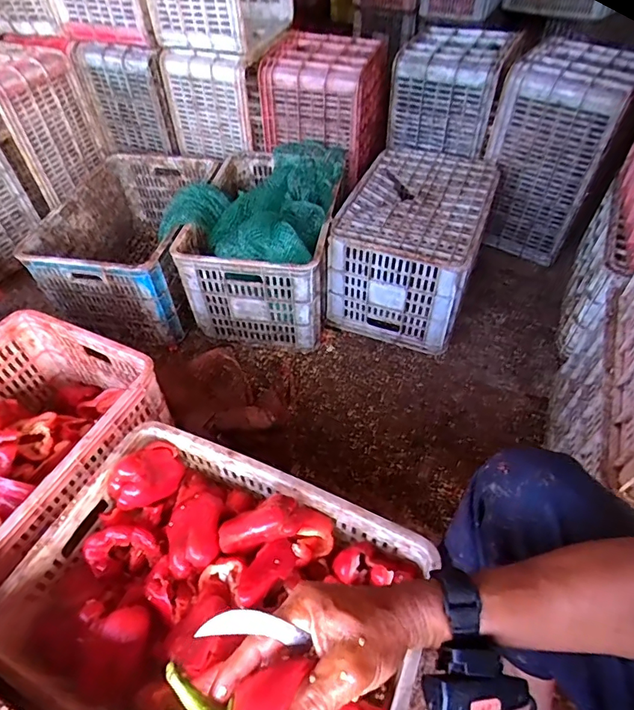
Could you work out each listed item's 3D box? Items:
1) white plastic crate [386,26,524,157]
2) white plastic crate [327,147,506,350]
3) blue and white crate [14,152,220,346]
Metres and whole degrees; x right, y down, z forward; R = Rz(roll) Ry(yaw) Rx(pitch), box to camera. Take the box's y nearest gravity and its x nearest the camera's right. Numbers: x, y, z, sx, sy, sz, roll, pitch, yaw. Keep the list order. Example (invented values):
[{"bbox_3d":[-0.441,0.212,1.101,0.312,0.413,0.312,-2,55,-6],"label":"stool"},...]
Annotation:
[{"bbox_3d":[0.396,-0.782,1.351,0.285,0.271,0.354,21,53,19],"label":"white plastic crate"},{"bbox_3d":[0.269,-0.308,1.284,0.342,0.293,0.500,18,51,16],"label":"white plastic crate"},{"bbox_3d":[-0.505,-0.325,1.327,0.366,0.265,0.530,5,49,6],"label":"blue and white crate"}]

